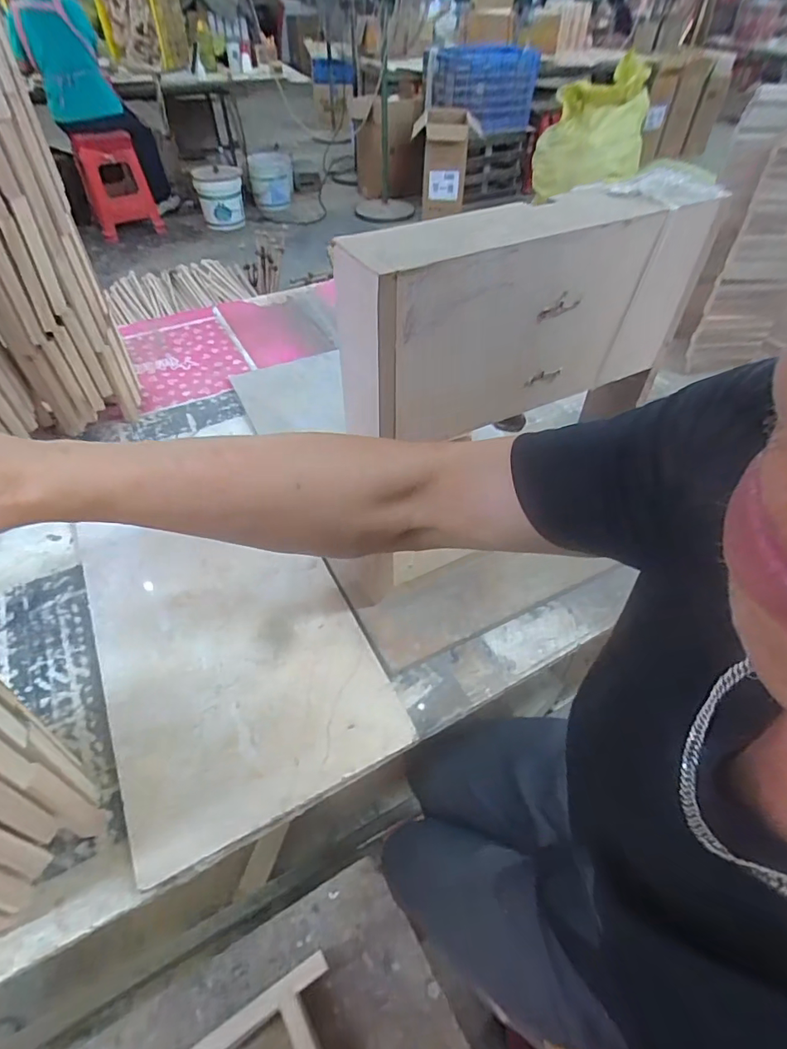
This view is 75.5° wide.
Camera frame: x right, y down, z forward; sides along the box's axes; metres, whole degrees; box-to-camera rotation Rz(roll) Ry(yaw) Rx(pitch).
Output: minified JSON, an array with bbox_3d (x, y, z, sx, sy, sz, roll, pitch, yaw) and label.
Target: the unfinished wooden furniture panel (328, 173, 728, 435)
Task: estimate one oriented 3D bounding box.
[{"bbox_3d":[0.135,-0.212,0.504,0.374,0.177,0.085,-19,51,-18],"label":"unfinished wooden furniture panel"}]

